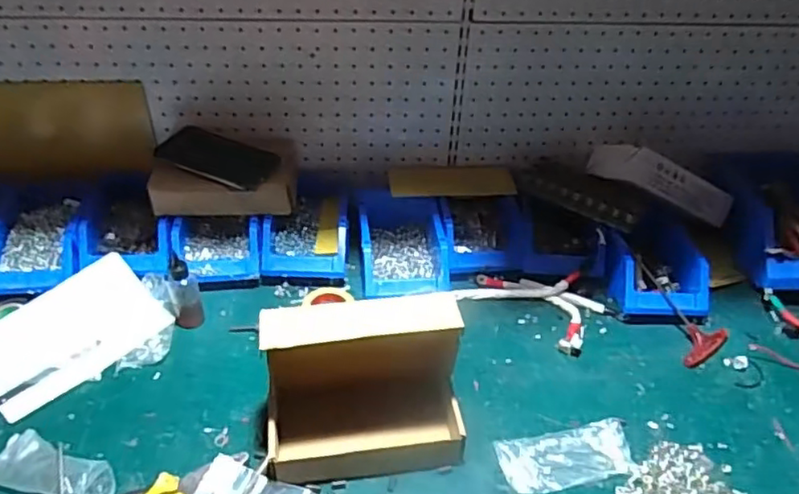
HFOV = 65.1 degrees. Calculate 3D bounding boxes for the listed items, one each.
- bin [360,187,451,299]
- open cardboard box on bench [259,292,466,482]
[{"bbox_3d":[0.002,-0.005,0.872,0.115,0.068,0.160,-2,39,-6],"label":"bin"},{"bbox_3d":[-0.036,0.141,0.645,0.203,0.154,0.104,-4,39,-9],"label":"open cardboard box on bench"}]

